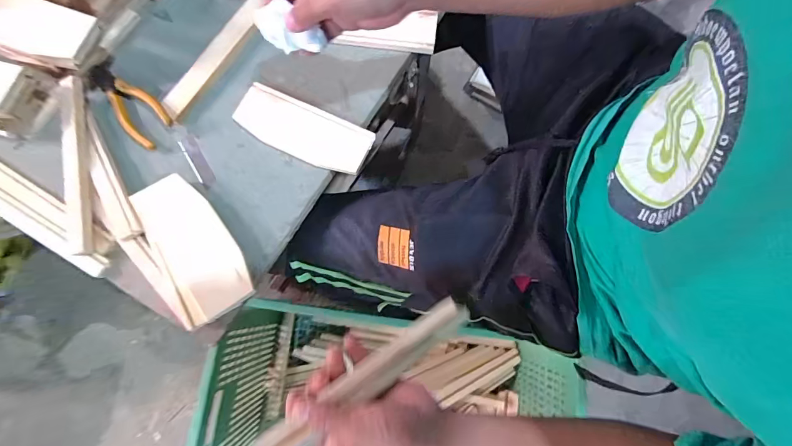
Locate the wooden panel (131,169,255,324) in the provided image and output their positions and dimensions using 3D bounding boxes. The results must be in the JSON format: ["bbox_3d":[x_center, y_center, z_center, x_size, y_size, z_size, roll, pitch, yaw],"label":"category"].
[{"bbox_3d":[-0.243,0.026,0.435,0.080,0.015,0.182,-33,78,-12],"label":"wooden panel"}]

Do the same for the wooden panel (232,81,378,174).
[{"bbox_3d":[-0.124,-0.124,0.480,0.182,0.013,0.069,25,79,6],"label":"wooden panel"}]

